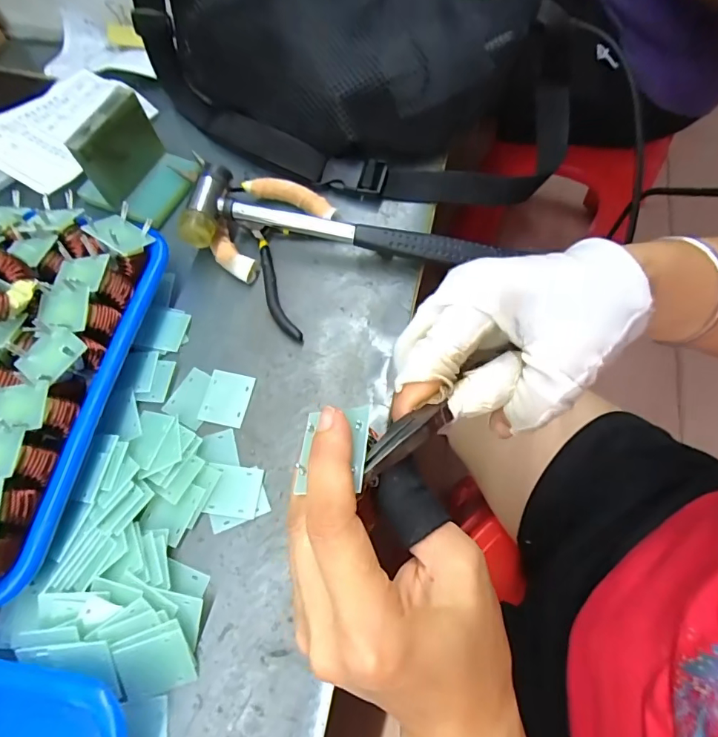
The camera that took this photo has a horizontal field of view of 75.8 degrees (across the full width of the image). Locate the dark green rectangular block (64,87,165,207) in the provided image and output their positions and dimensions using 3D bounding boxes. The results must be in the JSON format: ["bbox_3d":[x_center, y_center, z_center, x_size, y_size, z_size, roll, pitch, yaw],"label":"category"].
[{"bbox_3d":[-0.179,-0.165,0.348,0.011,0.063,0.065,26,70,11],"label":"dark green rectangular block"}]

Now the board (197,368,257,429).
[{"bbox_3d":[-0.086,0.019,0.299,0.029,0.004,0.035,11,68,5],"label":"board"}]

